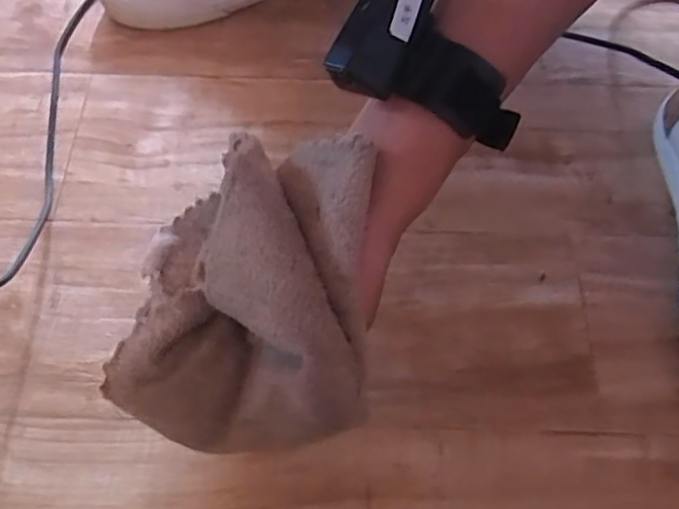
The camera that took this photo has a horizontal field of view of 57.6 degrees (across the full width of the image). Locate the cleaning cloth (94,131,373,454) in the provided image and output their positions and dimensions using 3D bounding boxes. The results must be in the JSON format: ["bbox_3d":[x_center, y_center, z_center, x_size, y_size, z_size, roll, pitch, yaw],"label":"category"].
[{"bbox_3d":[-0.050,0.019,0.317,0.122,0.074,0.144,1,63,0],"label":"cleaning cloth"}]

